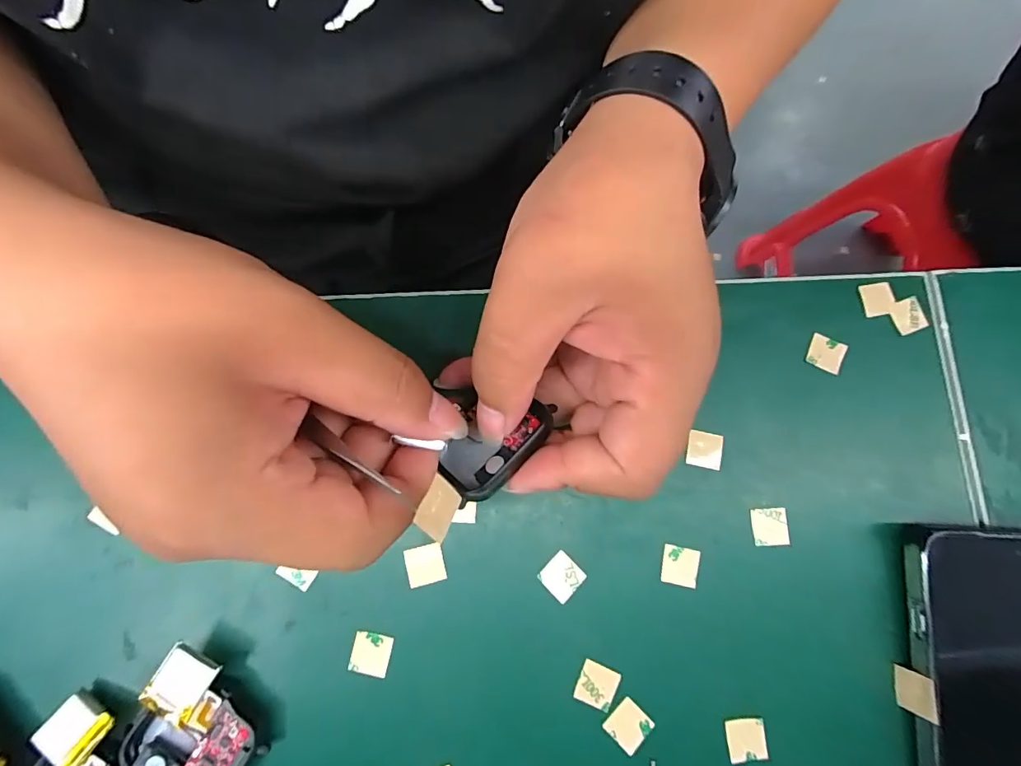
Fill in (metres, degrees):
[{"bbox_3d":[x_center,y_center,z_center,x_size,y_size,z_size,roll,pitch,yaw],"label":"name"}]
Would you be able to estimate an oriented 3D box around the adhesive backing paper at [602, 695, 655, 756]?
[{"bbox_3d":[0.047,0.136,0.187,0.016,0.004,0.016,43,81,7],"label":"adhesive backing paper"}]

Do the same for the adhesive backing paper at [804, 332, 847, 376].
[{"bbox_3d":[0.145,-0.013,0.216,0.015,0.004,0.015,27,79,4],"label":"adhesive backing paper"}]

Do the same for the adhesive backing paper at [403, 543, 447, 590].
[{"bbox_3d":[-0.036,0.076,0.196,0.016,0.004,0.016,-14,79,-4],"label":"adhesive backing paper"}]

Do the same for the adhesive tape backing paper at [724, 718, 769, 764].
[{"bbox_3d":[0.094,0.142,0.188,0.015,0.004,0.015,-6,82,2],"label":"adhesive tape backing paper"}]

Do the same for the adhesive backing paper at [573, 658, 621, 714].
[{"bbox_3d":[0.035,0.122,0.188,0.016,0.004,0.016,23,79,3],"label":"adhesive backing paper"}]

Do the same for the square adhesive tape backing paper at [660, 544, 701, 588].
[{"bbox_3d":[0.072,0.077,0.198,0.015,0.004,0.015,12,79,1],"label":"square adhesive tape backing paper"}]

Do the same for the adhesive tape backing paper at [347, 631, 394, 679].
[{"bbox_3d":[-0.056,0.109,0.190,0.015,0.004,0.015,12,79,0],"label":"adhesive tape backing paper"}]

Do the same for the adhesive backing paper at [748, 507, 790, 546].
[{"bbox_3d":[0.111,0.062,0.202,0.017,0.004,0.015,-2,79,-2],"label":"adhesive backing paper"}]

